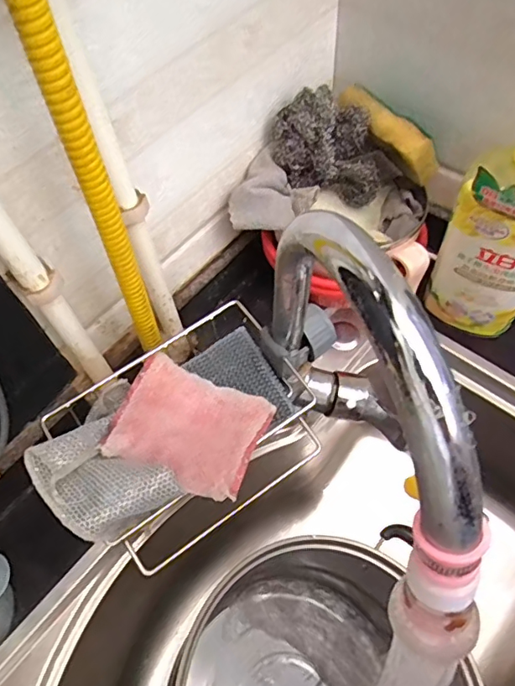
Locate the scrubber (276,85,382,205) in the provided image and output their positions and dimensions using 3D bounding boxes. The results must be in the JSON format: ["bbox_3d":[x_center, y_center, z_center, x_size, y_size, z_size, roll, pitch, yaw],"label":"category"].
[{"bbox_3d":[0.071,-0.196,0.523,0.112,0.094,0.054,6,60,7],"label":"scrubber"}]

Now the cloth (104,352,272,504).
[{"bbox_3d":[-0.050,0.060,0.375,0.107,0.029,0.084,16,62,13],"label":"cloth"}]

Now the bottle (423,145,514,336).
[{"bbox_3d":[0.224,-0.107,0.466,0.096,0.256,0.064,27,65,19],"label":"bottle"}]

